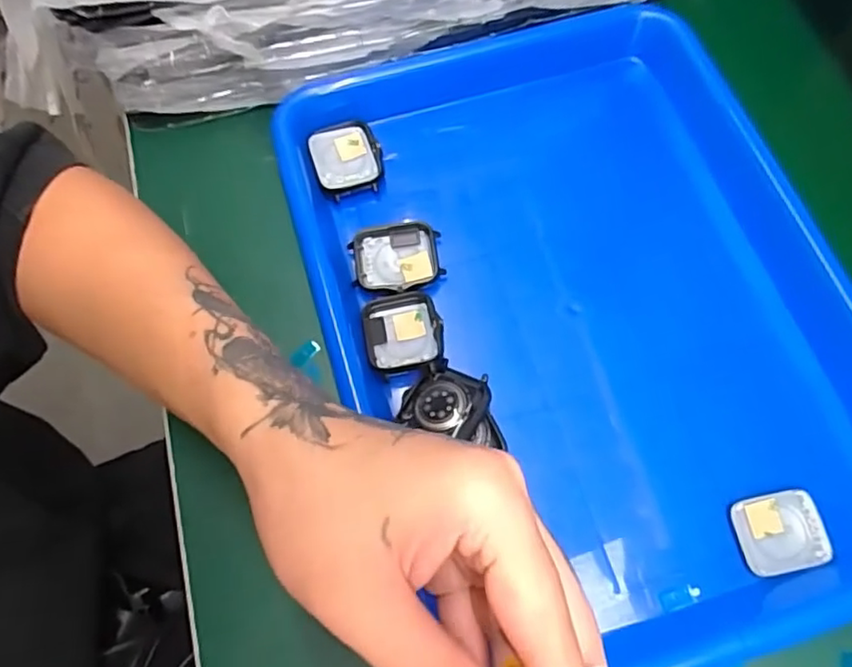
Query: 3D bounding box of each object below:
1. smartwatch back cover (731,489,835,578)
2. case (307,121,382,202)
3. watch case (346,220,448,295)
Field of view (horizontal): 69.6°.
[{"bbox_3d":[0.160,0.090,0.276,0.038,0.006,0.033,-11,68,-3],"label":"smartwatch back cover"},{"bbox_3d":[-0.045,-0.099,0.346,0.037,0.011,0.042,-17,69,-6],"label":"case"},{"bbox_3d":[-0.015,-0.039,0.325,0.046,0.009,0.039,-9,68,-3],"label":"watch case"}]

